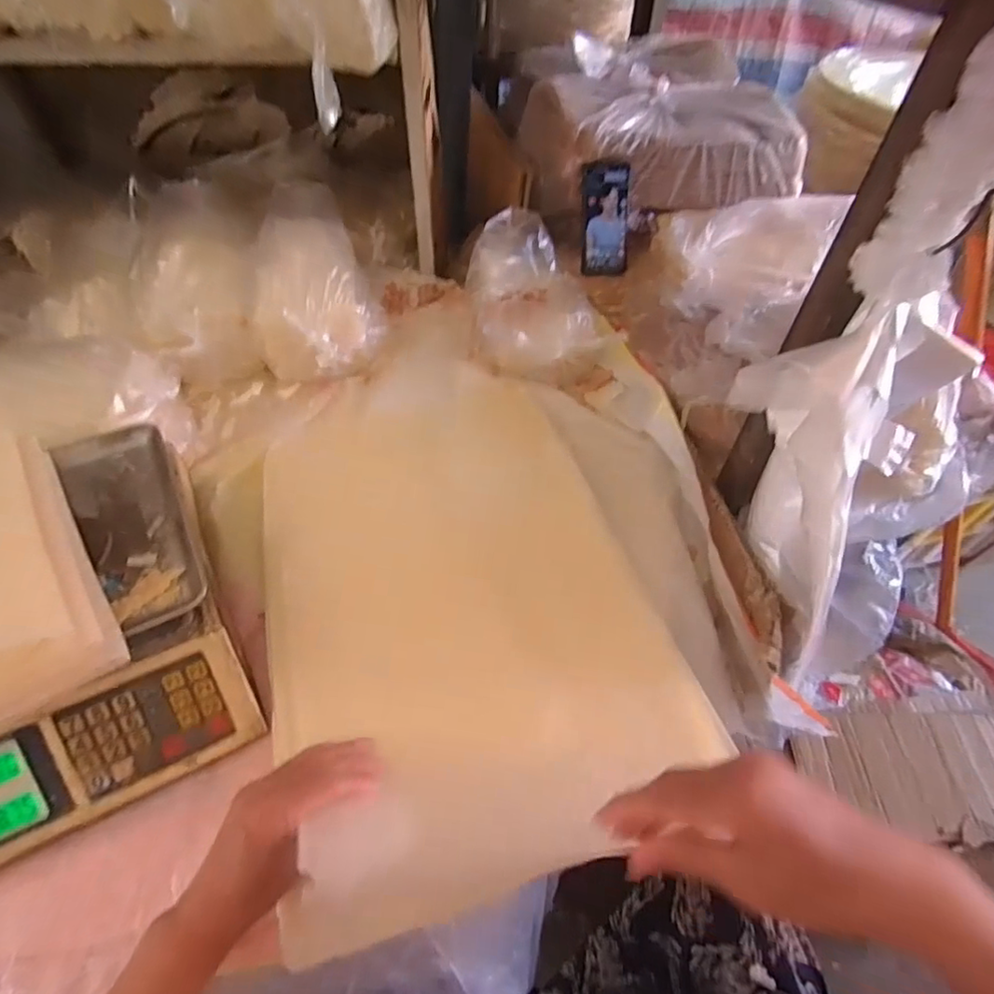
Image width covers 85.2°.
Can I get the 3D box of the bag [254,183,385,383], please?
[{"bbox_3d":[-0.238,-0.259,0.725,0.150,0.143,0.187,-2,52,-2],"label":"bag"}]

